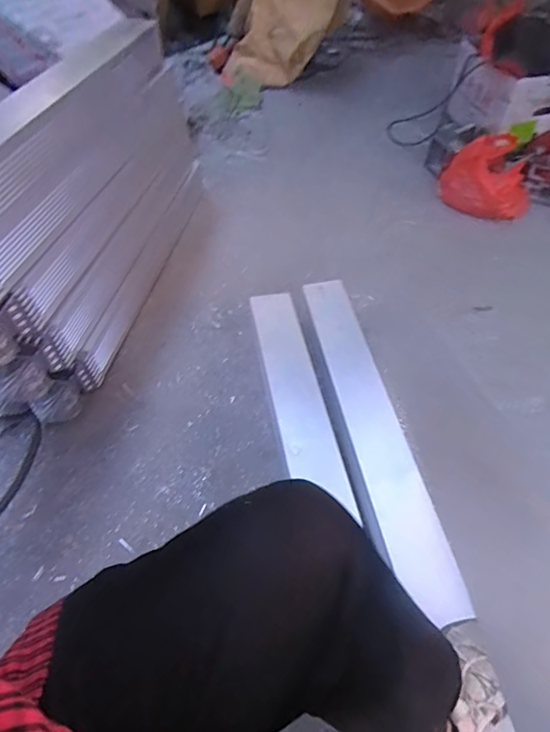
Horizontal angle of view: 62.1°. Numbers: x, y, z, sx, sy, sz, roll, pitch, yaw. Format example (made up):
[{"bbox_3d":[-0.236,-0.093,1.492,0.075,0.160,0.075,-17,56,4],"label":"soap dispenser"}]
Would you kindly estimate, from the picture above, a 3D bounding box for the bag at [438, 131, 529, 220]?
[{"bbox_3d":[0.703,-0.620,1.503,0.287,0.147,0.255,21,55,16],"label":"bag"}]

